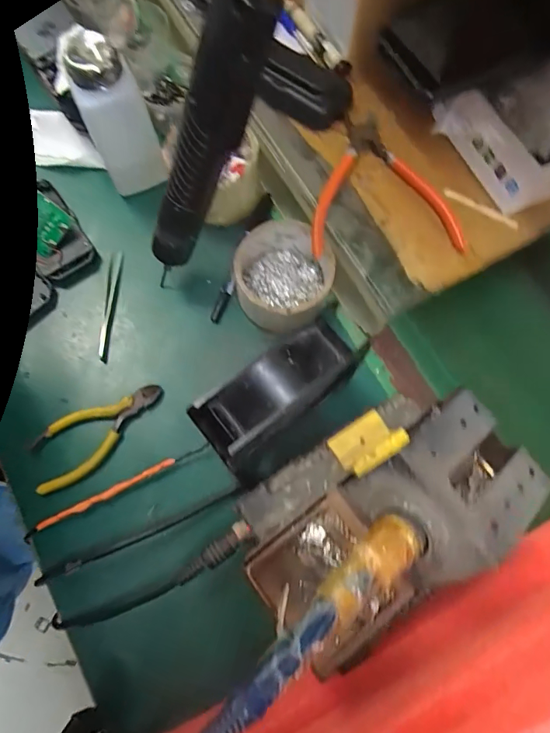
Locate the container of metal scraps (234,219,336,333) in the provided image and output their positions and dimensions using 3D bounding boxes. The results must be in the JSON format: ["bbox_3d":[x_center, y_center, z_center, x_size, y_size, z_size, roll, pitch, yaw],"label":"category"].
[{"bbox_3d":[0.009,-0.077,0.395,0.080,0.054,0.083,0,73,-1],"label":"container of metal scraps"}]

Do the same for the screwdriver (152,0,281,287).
[{"bbox_3d":[-0.051,-0.138,0.303,0.028,0.205,0.031,-24,73,-37],"label":"screwdriver"}]

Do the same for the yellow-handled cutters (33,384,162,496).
[{"bbox_3d":[-0.149,0.053,0.380,0.121,0.009,0.048,-37,77,-11],"label":"yellow-handled cutters"}]

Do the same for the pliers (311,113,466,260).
[{"bbox_3d":[0.092,-0.155,0.385,0.119,0.024,0.126,0,73,-1],"label":"pliers"}]

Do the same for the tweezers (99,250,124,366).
[{"bbox_3d":[-0.150,-0.054,0.416,0.011,0.006,0.105,1,73,-1],"label":"tweezers"}]

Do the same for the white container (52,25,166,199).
[{"bbox_3d":[-0.138,-0.213,0.394,0.056,0.130,0.058,-23,75,-8],"label":"white container"}]

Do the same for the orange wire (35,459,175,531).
[{"bbox_3d":[-0.132,0.100,0.359,0.113,0.009,0.007,-24,75,-8],"label":"orange wire"}]

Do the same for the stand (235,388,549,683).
[{"bbox_3d":[0.057,0.079,0.251,0.163,0.079,0.102,-38,77,-11],"label":"stand"}]

